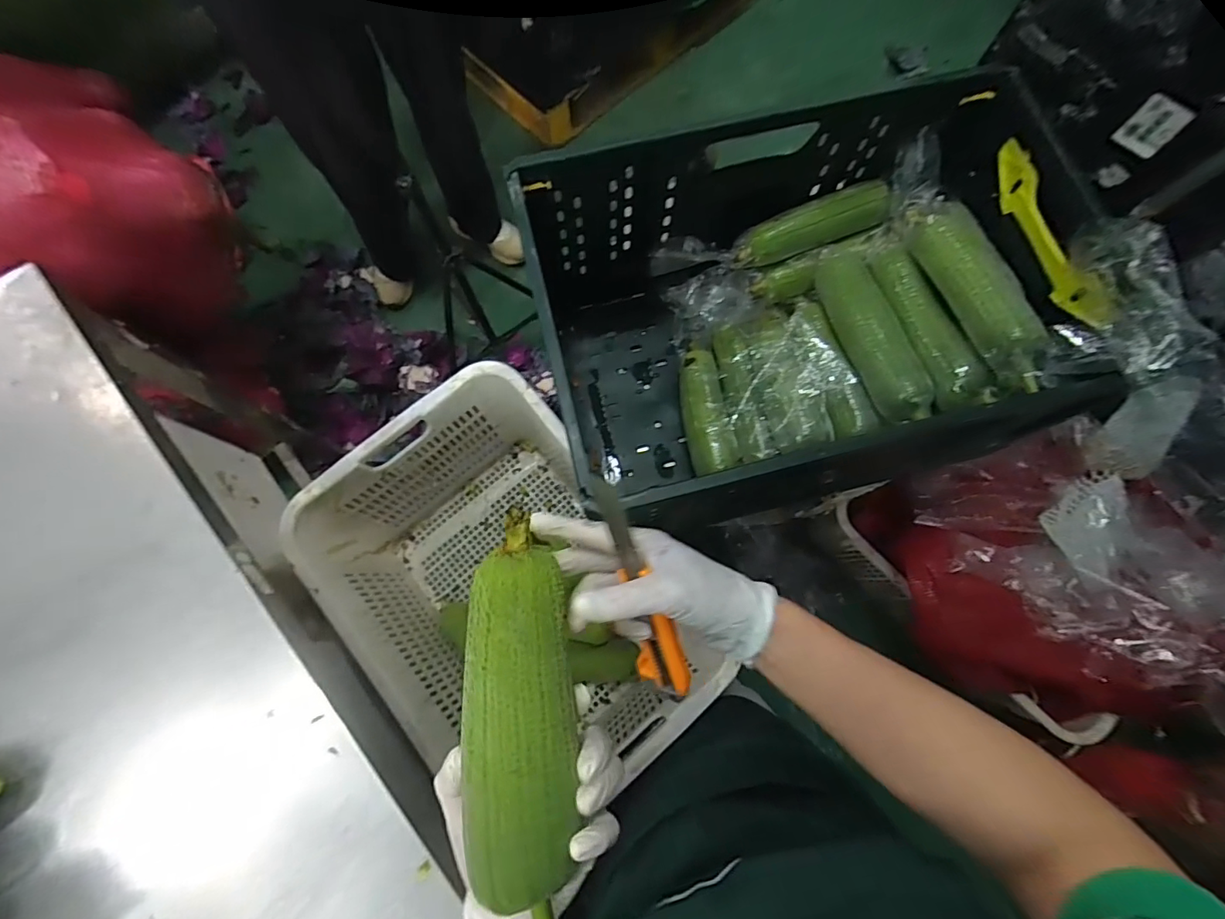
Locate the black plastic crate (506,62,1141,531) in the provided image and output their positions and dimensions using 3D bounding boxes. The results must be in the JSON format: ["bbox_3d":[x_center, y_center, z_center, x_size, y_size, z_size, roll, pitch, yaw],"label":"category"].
[{"bbox_3d":[0.191,-0.149,0.626,0.526,0.309,0.380,-13,75,-3],"label":"black plastic crate"}]

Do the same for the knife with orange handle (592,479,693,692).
[{"bbox_3d":[0.017,0.089,0.340,0.032,0.019,0.185,-21,117,-5],"label":"knife with orange handle"}]

